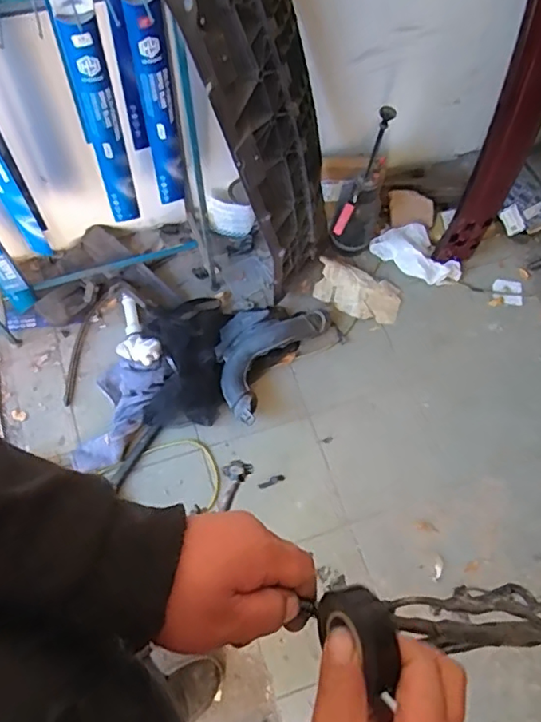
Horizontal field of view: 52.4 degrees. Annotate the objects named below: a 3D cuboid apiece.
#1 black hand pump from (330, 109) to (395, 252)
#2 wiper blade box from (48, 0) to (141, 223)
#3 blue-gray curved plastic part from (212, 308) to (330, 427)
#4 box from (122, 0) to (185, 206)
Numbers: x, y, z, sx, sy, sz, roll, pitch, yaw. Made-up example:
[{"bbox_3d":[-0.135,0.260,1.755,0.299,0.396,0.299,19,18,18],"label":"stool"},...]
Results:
[{"bbox_3d":[0.254,-0.447,1.486,0.115,0.468,0.142,21,68,6],"label":"black hand pump"},{"bbox_3d":[-0.334,-0.467,1.099,0.075,0.524,0.042,-21,70,-11],"label":"wiper blade box"},{"bbox_3d":[-0.028,-0.042,1.508,0.212,0.111,0.397,33,70,10],"label":"blue-gray curved plastic part"},{"bbox_3d":[-0.225,-0.506,1.129,0.068,0.545,0.028,-13,69,-9],"label":"box"}]

